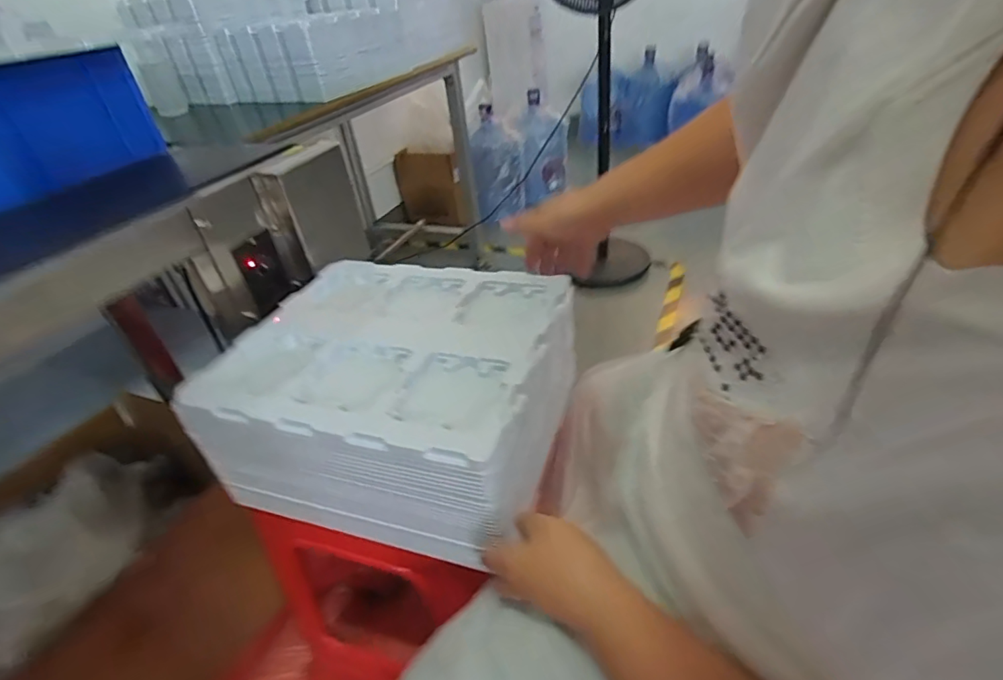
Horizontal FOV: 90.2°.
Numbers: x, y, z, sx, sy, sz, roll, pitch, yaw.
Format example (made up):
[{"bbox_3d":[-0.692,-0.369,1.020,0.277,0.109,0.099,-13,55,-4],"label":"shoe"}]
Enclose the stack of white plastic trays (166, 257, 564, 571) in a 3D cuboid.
[{"bbox_3d":[-0.105,0.049,0.547,0.318,0.136,0.276,7,39,19],"label":"stack of white plastic trays"}]

